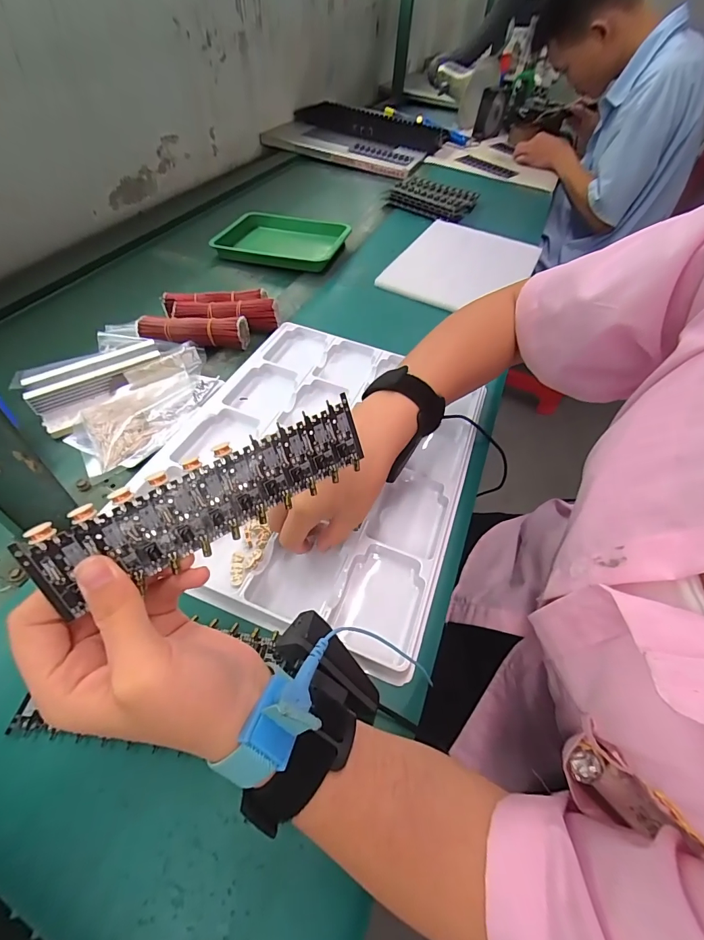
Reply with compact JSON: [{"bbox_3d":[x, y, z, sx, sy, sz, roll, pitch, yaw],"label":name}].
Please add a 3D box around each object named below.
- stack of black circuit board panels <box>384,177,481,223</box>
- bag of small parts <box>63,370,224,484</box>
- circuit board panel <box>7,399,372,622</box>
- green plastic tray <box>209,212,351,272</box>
[{"bbox_3d":[0.181,-0.606,0.870,0.171,0.026,0.167,22,53,13],"label":"stack of black circuit board panels"},{"bbox_3d":[-0.216,-0.062,0.421,0.158,0.015,0.099,-35,61,-28],"label":"bag of small parts"},{"bbox_3d":[-0.063,0.012,0.195,0.160,0.045,0.004,-28,24,-26],"label":"circuit board panel"},{"bbox_3d":[-0.123,-0.416,0.713,0.212,0.032,0.179,12,51,5],"label":"green plastic tray"}]

